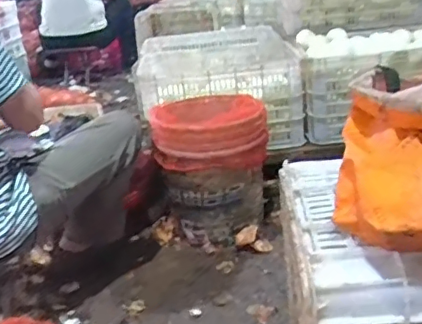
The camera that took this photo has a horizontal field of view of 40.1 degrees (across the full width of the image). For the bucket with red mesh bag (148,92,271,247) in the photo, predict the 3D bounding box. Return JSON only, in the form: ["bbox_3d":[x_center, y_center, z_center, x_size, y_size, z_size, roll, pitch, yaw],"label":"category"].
[{"bbox_3d":[0.003,0.007,1.727,0.315,0.380,0.333,-4,22,2],"label":"bucket with red mesh bag"}]

